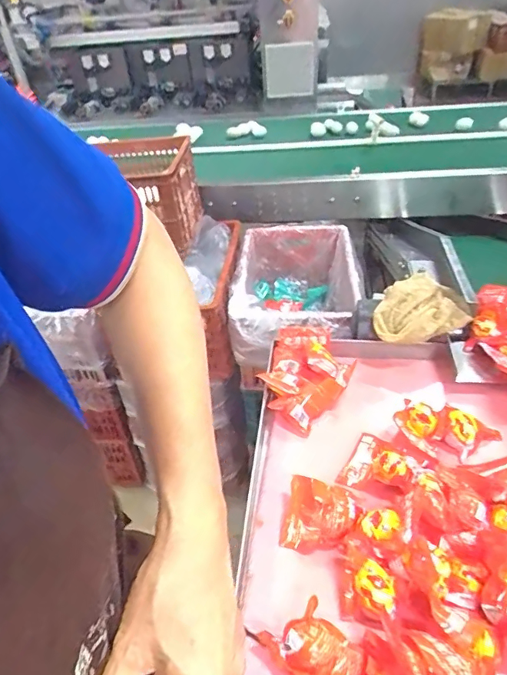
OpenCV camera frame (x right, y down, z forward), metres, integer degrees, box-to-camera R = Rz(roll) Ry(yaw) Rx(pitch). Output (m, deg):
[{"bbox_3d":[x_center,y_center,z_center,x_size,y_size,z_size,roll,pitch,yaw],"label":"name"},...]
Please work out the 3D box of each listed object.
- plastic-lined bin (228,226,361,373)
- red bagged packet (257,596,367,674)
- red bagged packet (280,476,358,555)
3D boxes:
[{"bbox_3d":[0.117,-0.106,1.294,0.336,0.220,0.493,3,39,9],"label":"plastic-lined bin"},{"bbox_3d":[0.071,0.355,0.504,0.092,0.044,0.107,-22,42,-21],"label":"red bagged packet"},{"bbox_3d":[0.090,0.244,0.635,0.096,0.039,0.088,9,40,16],"label":"red bagged packet"}]

